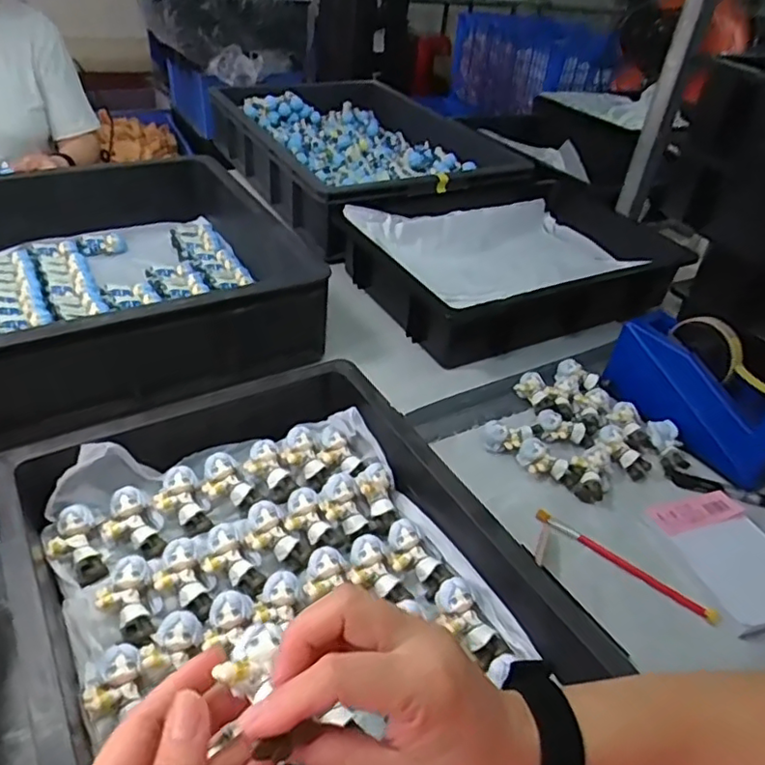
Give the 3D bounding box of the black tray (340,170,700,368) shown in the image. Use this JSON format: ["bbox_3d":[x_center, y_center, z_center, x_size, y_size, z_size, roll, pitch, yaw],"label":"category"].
[{"bbox_3d":[0.161,-0.179,0.880,0.369,0.121,0.335,-12,41,-22],"label":"black tray"}]

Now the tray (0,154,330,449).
[{"bbox_3d":[-0.416,-0.106,0.705,0.582,0.124,0.405,-19,44,-29],"label":"tray"}]

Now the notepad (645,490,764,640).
[{"bbox_3d":[0.313,0.153,0.539,0.087,0.012,0.129,-13,42,-10],"label":"notepad"}]

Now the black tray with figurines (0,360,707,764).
[{"bbox_3d":[-0.057,0.162,0.418,0.309,0.072,0.476,-18,44,-28],"label":"black tray with figurines"}]

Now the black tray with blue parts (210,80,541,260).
[{"bbox_3d":[-0.040,-0.417,1.134,0.375,0.128,0.574,-17,43,-27],"label":"black tray with blue parts"}]

